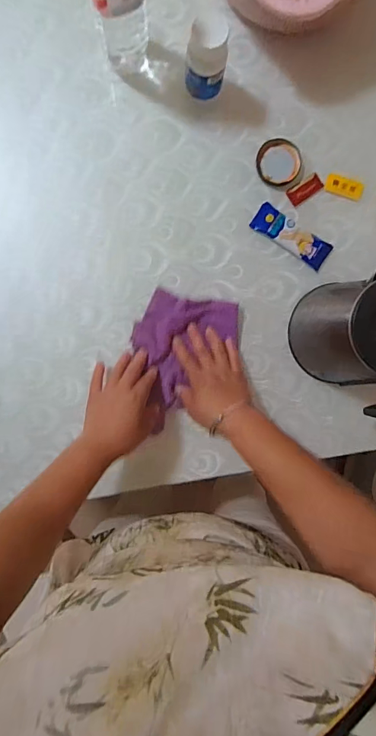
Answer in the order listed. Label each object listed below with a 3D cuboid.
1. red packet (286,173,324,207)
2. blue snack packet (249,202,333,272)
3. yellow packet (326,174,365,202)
[{"bbox_3d":[0.172,-0.262,0.593,0.053,0.006,0.025,-34,94,-1],"label":"red packet"},{"bbox_3d":[0.152,-0.192,0.588,0.119,0.015,0.039,33,91,-4],"label":"blue snack packet"},{"bbox_3d":[0.230,-0.267,0.595,0.054,0.005,0.026,20,92,-4],"label":"yellow packet"}]

